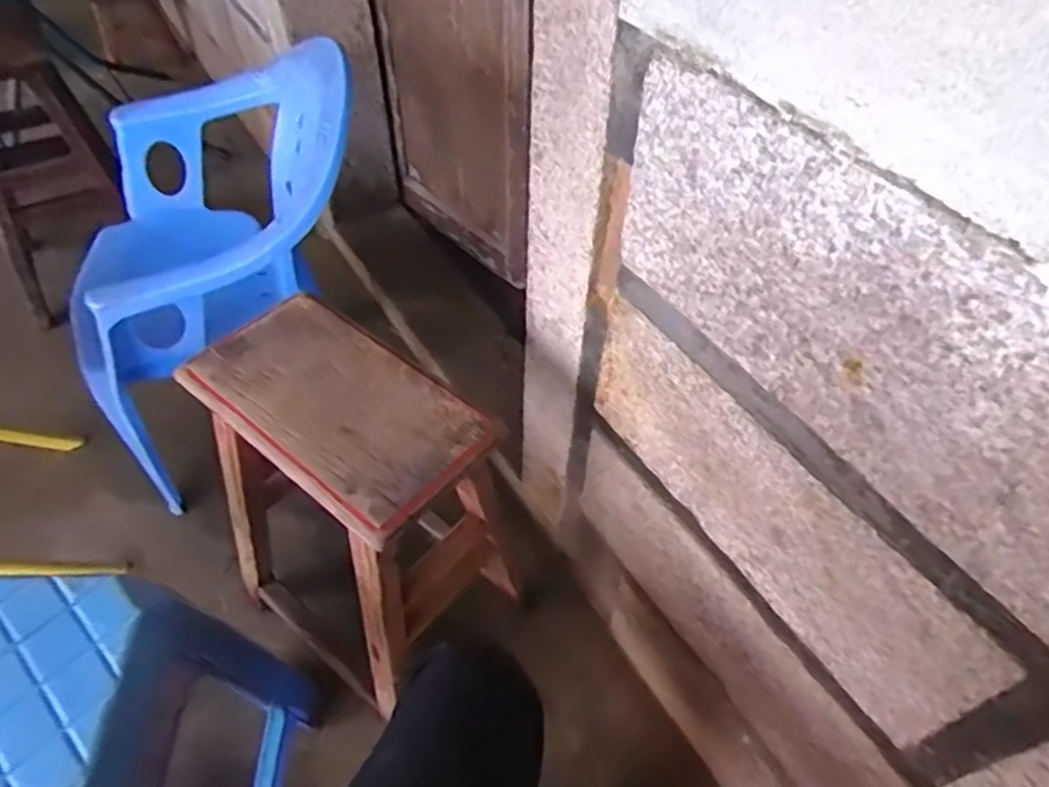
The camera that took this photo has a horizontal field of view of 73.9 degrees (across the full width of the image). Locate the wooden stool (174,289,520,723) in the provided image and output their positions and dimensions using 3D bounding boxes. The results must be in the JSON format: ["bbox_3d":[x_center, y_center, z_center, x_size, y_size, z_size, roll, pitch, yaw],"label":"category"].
[{"bbox_3d":[-0.212,0.159,0.869,0.307,0.468,0.214,32,57,22],"label":"wooden stool"}]

